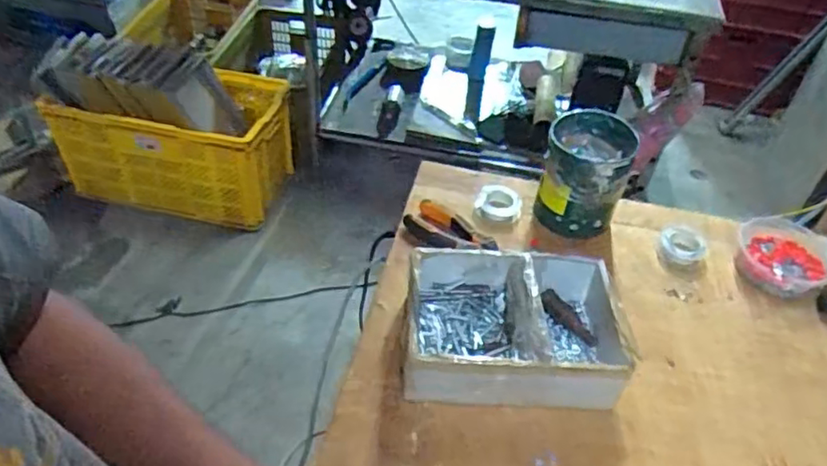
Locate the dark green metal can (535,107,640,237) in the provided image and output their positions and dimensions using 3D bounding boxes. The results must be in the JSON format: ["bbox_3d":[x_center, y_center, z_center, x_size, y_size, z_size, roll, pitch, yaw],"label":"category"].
[{"bbox_3d":[0.227,-0.081,0.843,0.104,0.119,0.130,15,45,11],"label":"dark green metal can"}]

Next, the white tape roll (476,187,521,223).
[{"bbox_3d":[0.117,-0.043,0.865,0.055,0.018,0.057,2,44,-2],"label":"white tape roll"}]

